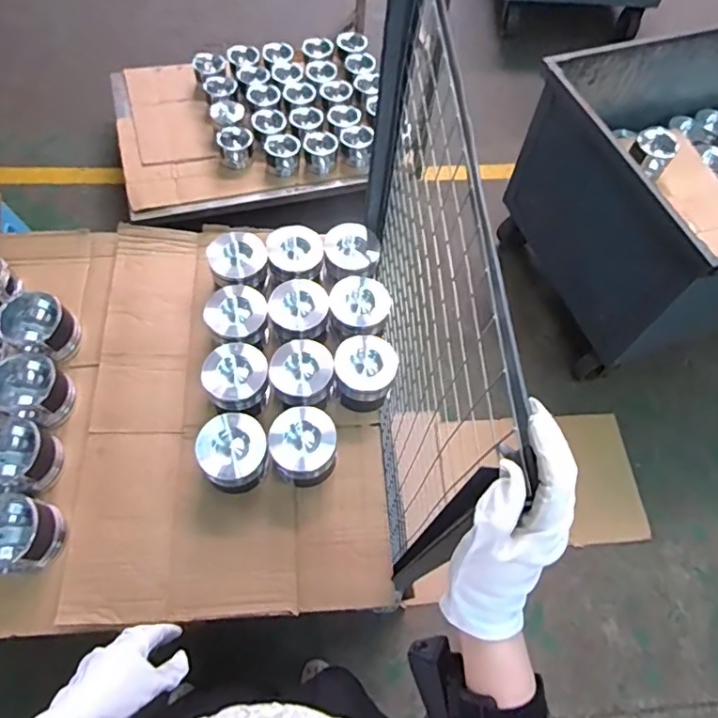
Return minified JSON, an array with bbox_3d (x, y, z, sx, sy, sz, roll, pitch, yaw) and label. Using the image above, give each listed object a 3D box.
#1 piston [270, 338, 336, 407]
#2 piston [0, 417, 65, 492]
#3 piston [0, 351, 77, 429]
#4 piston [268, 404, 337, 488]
[{"bbox_3d":[-0.104,0.029,0.988,0.114,0.087,0.108,5,62,0],"label":"piston"},{"bbox_3d":[-0.578,0.164,0.905,0.119,0.079,0.113,1,62,-2],"label":"piston"},{"bbox_3d":[-0.582,0.056,0.959,0.121,0.079,0.112,1,62,-2],"label":"piston"},{"bbox_3d":[-0.097,0.147,0.931,0.117,0.087,0.127,1,62,-2],"label":"piston"}]

